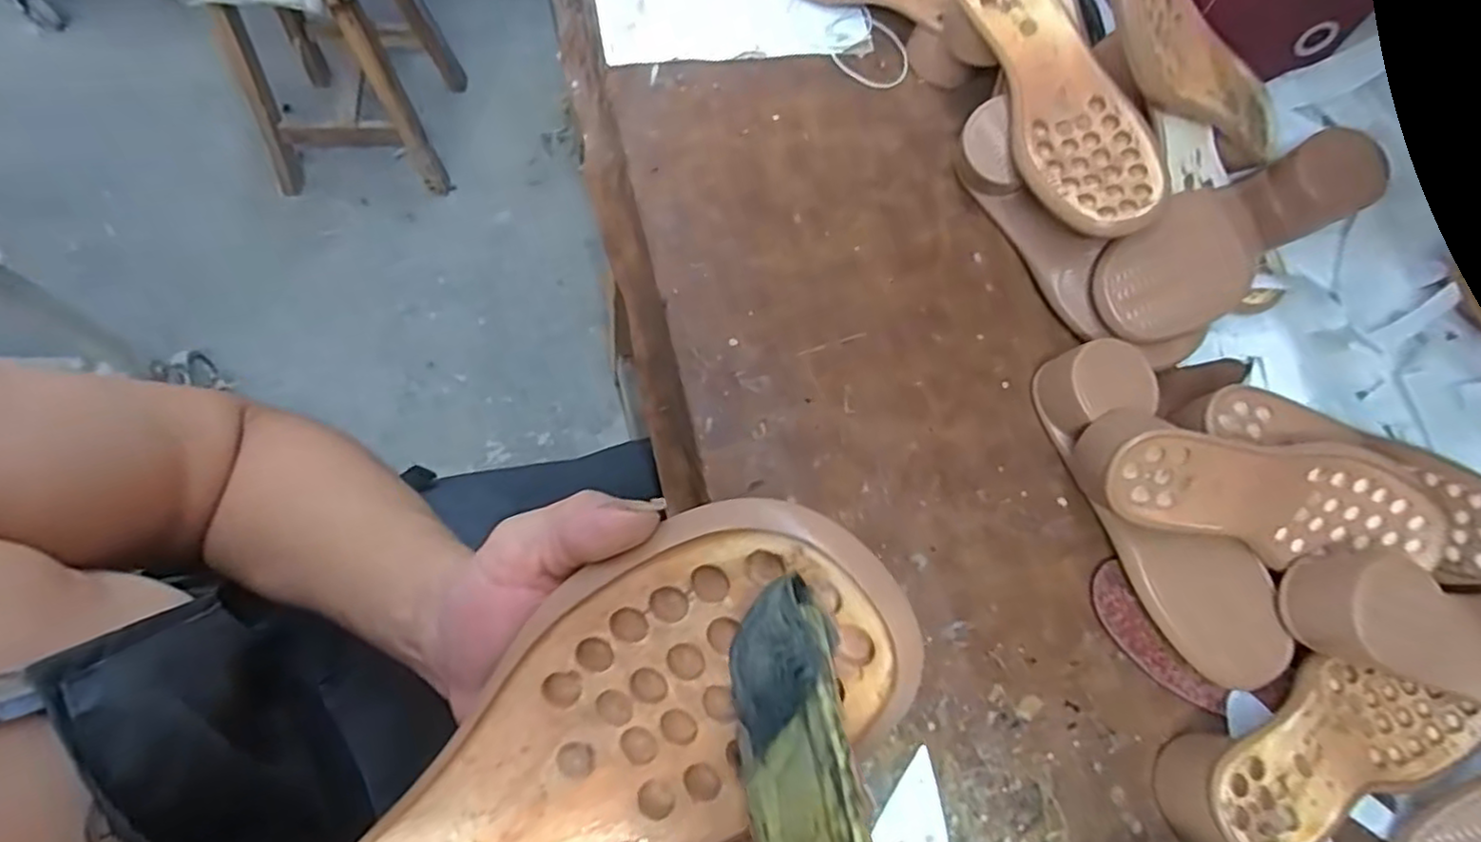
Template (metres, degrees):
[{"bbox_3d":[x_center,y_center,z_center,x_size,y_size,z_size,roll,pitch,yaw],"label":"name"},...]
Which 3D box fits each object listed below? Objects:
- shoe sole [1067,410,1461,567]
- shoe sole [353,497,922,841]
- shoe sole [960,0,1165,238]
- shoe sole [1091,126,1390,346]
[{"bbox_3d":[0.342,0.045,0.452,0.242,0.073,0.081,12,110,-13],"label":"shoe sole"},{"bbox_3d":[-0.052,0.112,0.208,0.233,0.022,0.080,-44,76,13],"label":"shoe sole"},{"bbox_3d":[0.236,-0.244,0.500,0.090,0.043,0.240,-14,73,-13],"label":"shoe sole"},{"bbox_3d":[0.364,-0.140,0.505,0.224,0.057,0.087,-33,77,-17],"label":"shoe sole"}]

